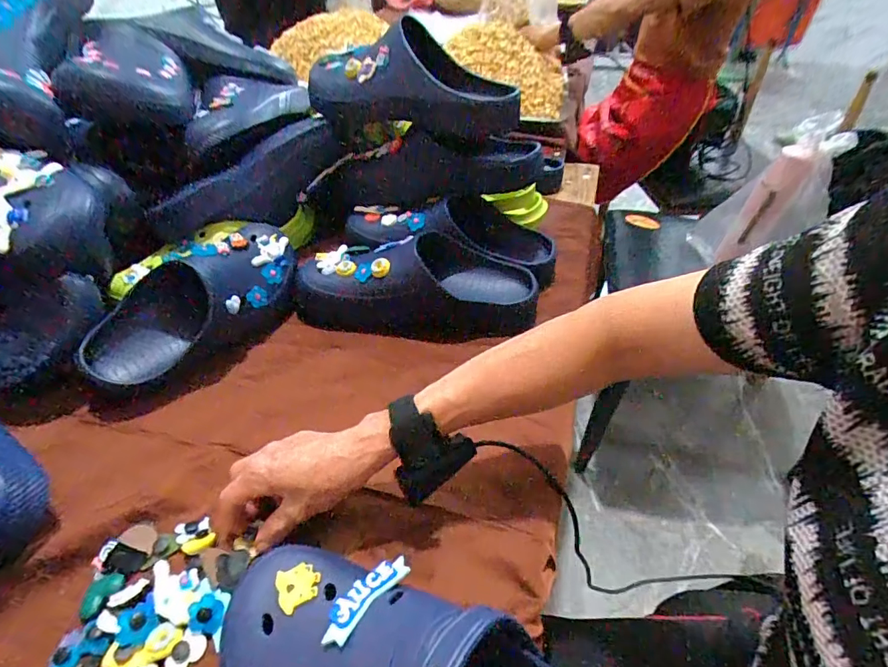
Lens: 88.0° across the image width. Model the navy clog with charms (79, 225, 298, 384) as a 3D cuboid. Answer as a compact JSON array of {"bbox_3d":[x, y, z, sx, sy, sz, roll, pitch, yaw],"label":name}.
[{"bbox_3d":[-0.294,-0.046,0.538,0.134,0.094,0.243,33,53,31],"label":"navy clog with charms"}]

